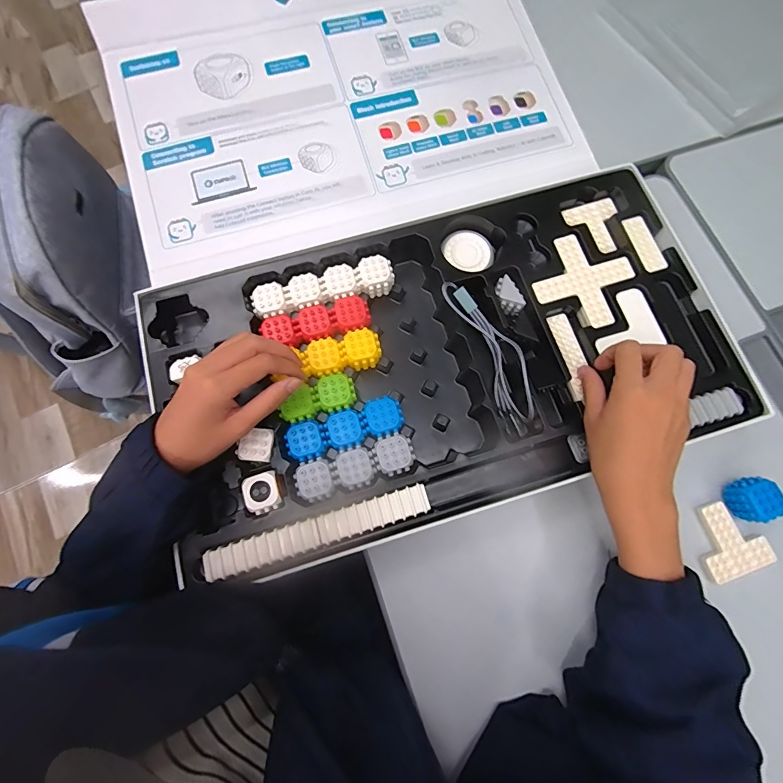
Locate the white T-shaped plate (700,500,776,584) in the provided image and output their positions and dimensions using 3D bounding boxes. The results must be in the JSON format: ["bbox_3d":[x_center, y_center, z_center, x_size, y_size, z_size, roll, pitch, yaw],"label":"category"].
[{"bbox_3d":[0.315,0.140,0.366,0.064,0.015,0.063,-23,76,-7],"label":"white T-shaped plate"}]

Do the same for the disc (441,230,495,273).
[{"bbox_3d":[0.082,-0.151,0.418,0.052,0.007,0.046,-8,75,-3],"label":"disc"}]

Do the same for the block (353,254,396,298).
[{"bbox_3d":[-0.018,-0.122,0.416,0.041,0.032,0.034,-15,76,-5],"label":"block"}]

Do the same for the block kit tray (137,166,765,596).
[{"bbox_3d":[0.051,-0.035,0.390,0.531,0.053,0.291,-17,79,-4],"label":"block kit tray"}]

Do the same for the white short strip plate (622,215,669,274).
[{"bbox_3d":[0.263,-0.153,0.400,0.026,0.004,0.065,-15,76,-5],"label":"white short strip plate"}]

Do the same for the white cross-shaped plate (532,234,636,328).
[{"bbox_3d":[0.195,-0.113,0.393,0.082,0.006,0.080,28,76,7],"label":"white cross-shaped plate"}]

